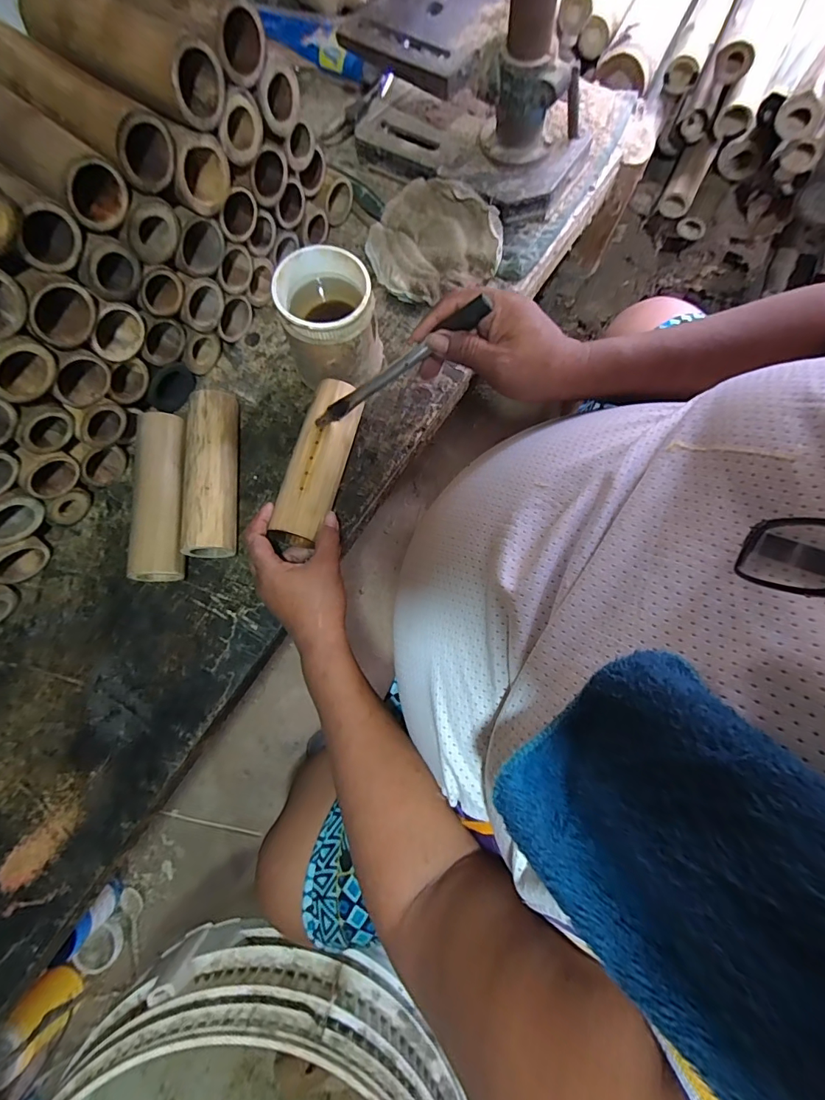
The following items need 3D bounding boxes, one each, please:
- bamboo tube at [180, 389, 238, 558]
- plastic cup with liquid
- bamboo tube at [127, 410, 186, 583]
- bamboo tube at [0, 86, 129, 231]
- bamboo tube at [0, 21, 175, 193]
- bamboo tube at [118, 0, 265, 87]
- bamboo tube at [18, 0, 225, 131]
[{"bbox_3d":[-0.216,-0.082,0.496,0.050,0.052,0.178,-2,77,1],"label":"bamboo tube"},{"bbox_3d":[-0.086,-0.241,0.493,0.092,0.115,0.096,0,77,2],"label":"plastic cup with liquid"},{"bbox_3d":[-0.267,-0.057,0.491,0.053,0.049,0.180,-3,77,1],"label":"bamboo tube"},{"bbox_3d":[-0.305,-0.319,0.360,0.156,0.048,0.055,36,81,9],"label":"bamboo tube"},{"bbox_3d":[-0.281,-0.368,0.372,0.178,0.050,0.059,33,80,8],"label":"bamboo tube"},{"bbox_3d":[-0.211,-0.471,0.388,0.172,0.051,0.054,36,81,9],"label":"bamboo tube"},{"bbox_3d":[-0.248,-0.417,0.374,0.184,0.051,0.058,27,80,7],"label":"bamboo tube"}]

